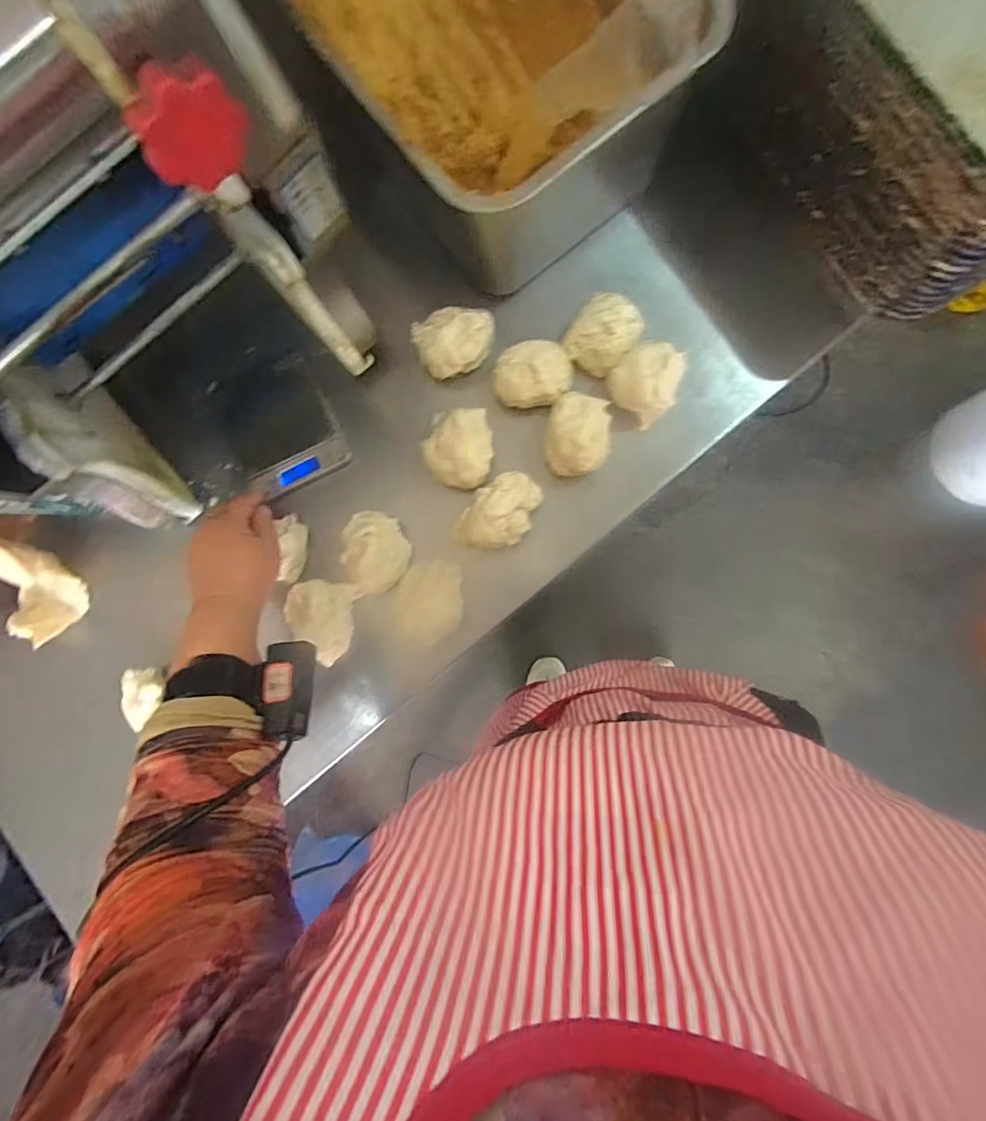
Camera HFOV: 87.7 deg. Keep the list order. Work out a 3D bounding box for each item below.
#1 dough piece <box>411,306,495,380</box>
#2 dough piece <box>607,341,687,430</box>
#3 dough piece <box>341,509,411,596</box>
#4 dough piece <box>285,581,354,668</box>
[{"bbox_3d":[-0.036,-0.216,0.497,0.076,0.038,0.055,-21,83,2],"label":"dough piece"},{"bbox_3d":[0.146,-0.170,0.483,0.060,0.045,0.066,0,84,4],"label":"dough piece"},{"bbox_3d":[-0.111,-0.008,0.484,0.058,0.033,0.074,4,85,4],"label":"dough piece"},{"bbox_3d":[-0.164,0.058,0.479,0.061,0.026,0.078,-4,84,4],"label":"dough piece"}]

